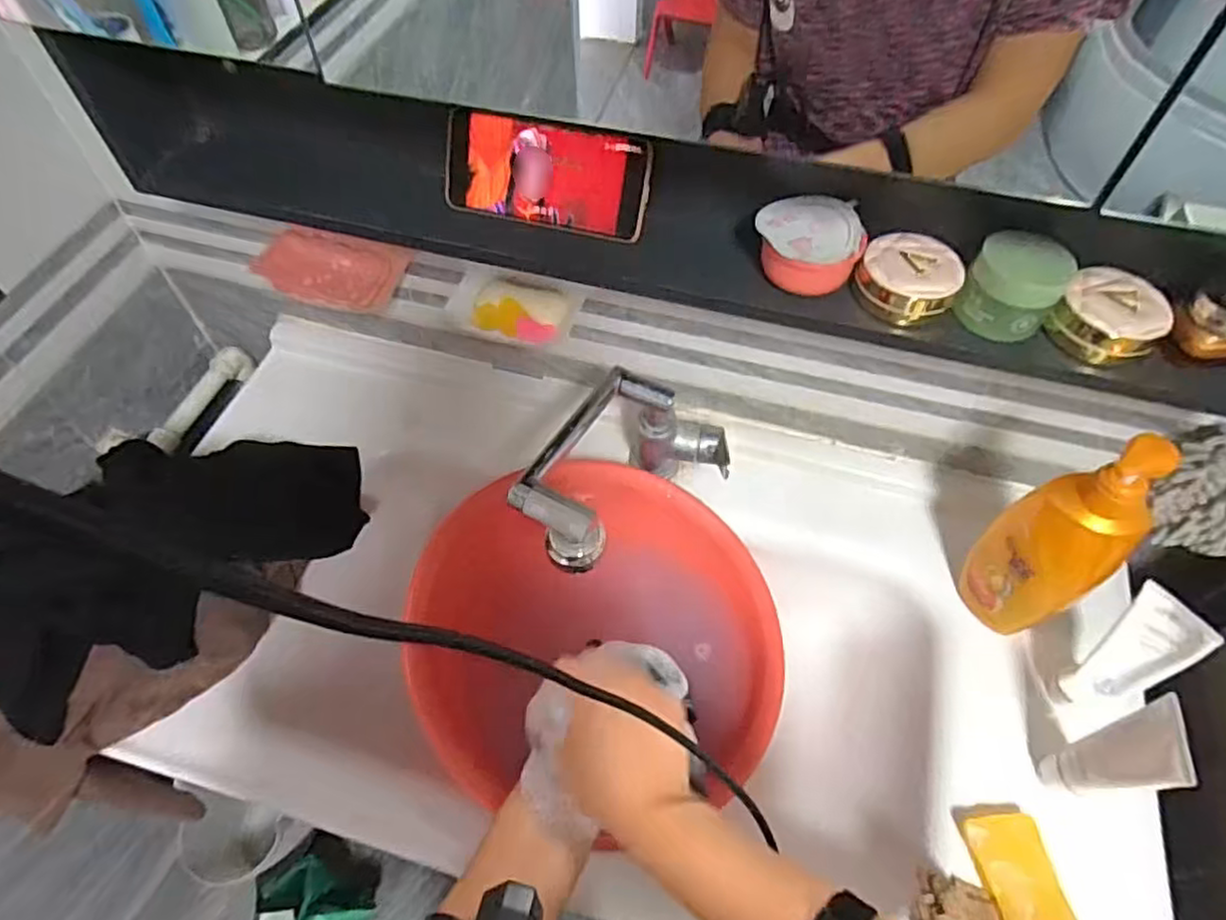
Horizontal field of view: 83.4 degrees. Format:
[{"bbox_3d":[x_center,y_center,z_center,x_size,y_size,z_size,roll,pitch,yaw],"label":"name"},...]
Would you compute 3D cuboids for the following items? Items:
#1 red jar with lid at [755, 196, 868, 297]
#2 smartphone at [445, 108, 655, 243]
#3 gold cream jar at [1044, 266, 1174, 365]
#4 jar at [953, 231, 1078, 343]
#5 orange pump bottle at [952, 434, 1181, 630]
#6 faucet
[{"bbox_3d":[0.145,-0.159,0.518,0.076,0.044,0.065,10,56,6],"label":"red jar with lid"},{"bbox_3d":[-0.055,-0.228,0.553,0.168,0.075,0.008,14,26,9],"label":"smartphone"},{"bbox_3d":[0.355,-0.101,0.493,0.069,0.038,0.066,1,55,-1],"label":"gold cream jar"},{"bbox_3d":[0.286,-0.125,0.493,0.059,0.057,0.051,32,61,19],"label":"jar"},{"bbox_3d":[0.374,0.070,0.581,0.047,0.240,0.083,-35,63,-22],"label":"orange pump bottle"},{"bbox_3d":[0.005,0.015,0.652,0.101,0.189,0.231,35,62,21],"label":"faucet"}]

